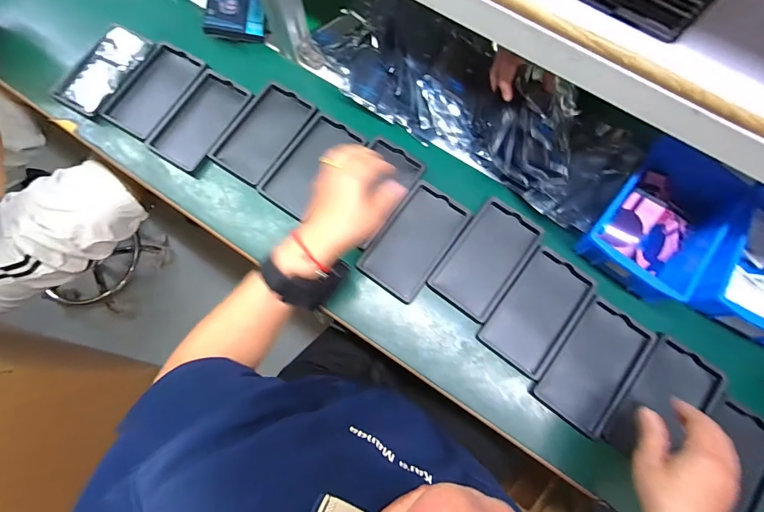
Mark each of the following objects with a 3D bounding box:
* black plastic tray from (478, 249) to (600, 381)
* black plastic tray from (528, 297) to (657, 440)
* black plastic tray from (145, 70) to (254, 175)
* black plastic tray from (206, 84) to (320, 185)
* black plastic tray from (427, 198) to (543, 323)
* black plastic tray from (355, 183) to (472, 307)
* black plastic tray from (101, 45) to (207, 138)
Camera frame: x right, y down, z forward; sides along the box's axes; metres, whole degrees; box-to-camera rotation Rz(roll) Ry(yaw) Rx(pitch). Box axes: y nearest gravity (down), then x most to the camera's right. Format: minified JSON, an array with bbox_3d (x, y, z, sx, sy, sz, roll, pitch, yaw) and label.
[{"bbox_3d":[0.213,0.073,0.502,0.094,0.008,0.160,38,77,9],"label":"black plastic tray"},{"bbox_3d":[0.280,0.142,0.483,0.093,0.009,0.162,38,77,9],"label":"black plastic tray"},{"bbox_3d":[-0.286,-0.211,0.579,0.101,0.016,0.159,31,76,7],"label":"black plastic tray"},{"bbox_3d":[-0.184,-0.191,0.575,0.100,0.019,0.158,32,76,7],"label":"black plastic tray"},{"bbox_3d":[0.147,0.003,0.519,0.097,0.017,0.158,37,77,9],"label":"black plastic tray"},{"bbox_3d":[0.046,-0.022,0.527,0.095,0.017,0.160,35,77,8],"label":"black plastic tray"},{"bbox_3d":[-0.365,-0.266,0.593,0.098,0.015,0.157,33,76,8],"label":"black plastic tray"}]

